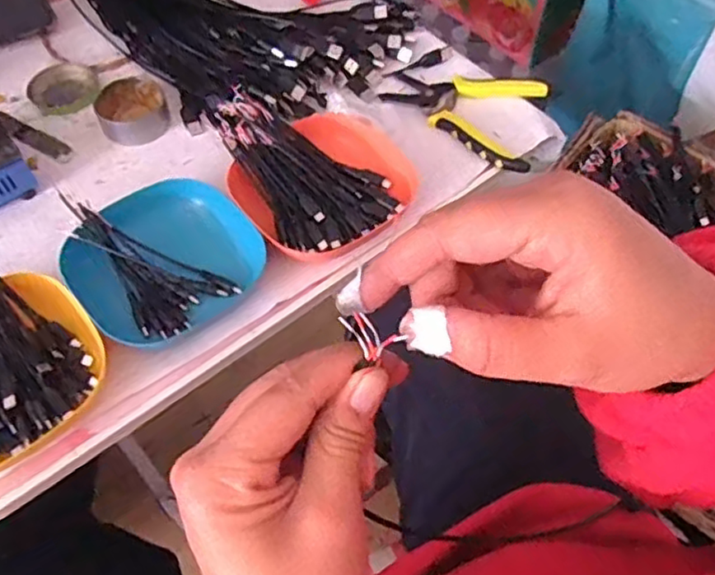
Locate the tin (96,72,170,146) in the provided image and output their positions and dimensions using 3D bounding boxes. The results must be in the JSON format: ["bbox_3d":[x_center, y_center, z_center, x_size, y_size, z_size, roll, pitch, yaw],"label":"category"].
[{"bbox_3d":[-0.210,-0.166,0.611,0.062,0.025,0.064,0,58,0],"label":"tin"}]

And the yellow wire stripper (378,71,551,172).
[{"bbox_3d":[0.102,-0.173,0.617,0.151,0.012,0.115,24,61,14],"label":"yellow wire stripper"}]

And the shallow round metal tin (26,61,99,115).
[{"bbox_3d":[-0.293,-0.199,0.649,0.064,0.010,0.066,0,58,0],"label":"shallow round metal tin"}]

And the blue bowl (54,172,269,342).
[{"bbox_3d":[-0.150,-0.020,0.509,0.134,0.034,0.119,-35,65,-20],"label":"blue bowl"}]

